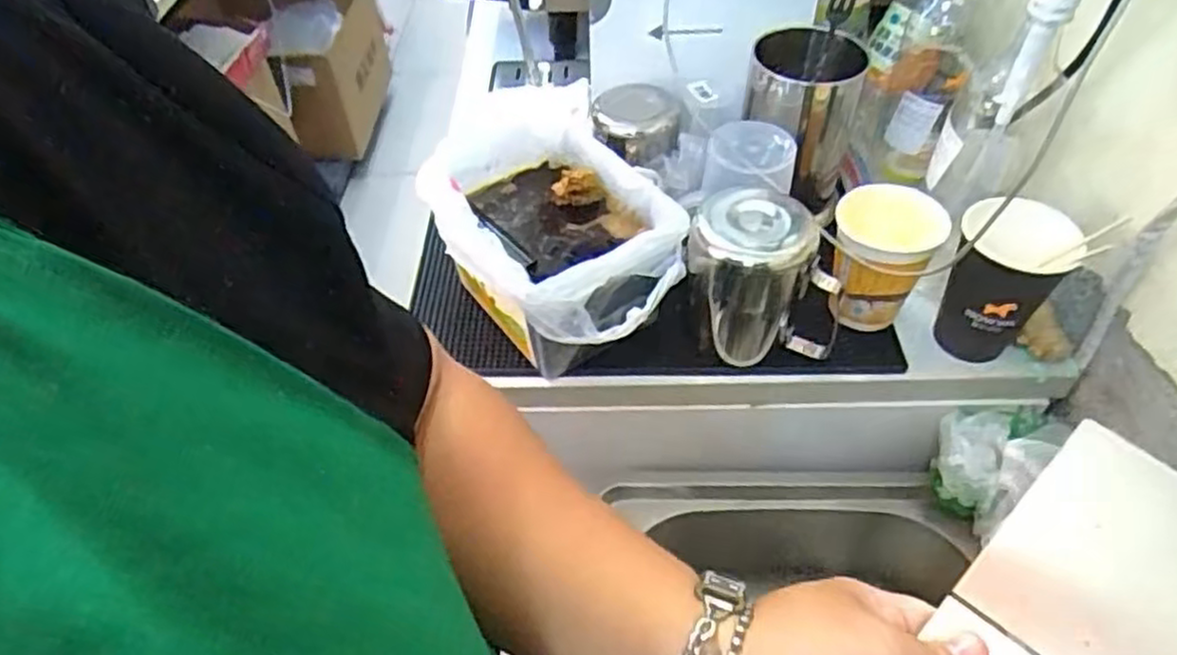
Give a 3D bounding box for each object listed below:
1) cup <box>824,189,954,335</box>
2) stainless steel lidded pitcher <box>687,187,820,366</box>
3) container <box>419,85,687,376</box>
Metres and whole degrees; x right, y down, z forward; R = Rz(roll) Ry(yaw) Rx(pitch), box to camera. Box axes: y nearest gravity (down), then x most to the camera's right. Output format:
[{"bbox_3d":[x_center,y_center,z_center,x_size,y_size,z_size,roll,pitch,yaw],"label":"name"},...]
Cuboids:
[{"bbox_3d":[0.243,-0.047,0.638,0.081,0.122,0.093,18,51,17],"label":"cup"},{"bbox_3d":[0.133,-0.035,0.638,0.094,0.150,0.083,11,50,12],"label":"stainless steel lidded pitcher"},{"bbox_3d":[-0.030,-0.067,0.646,0.170,0.107,0.228,-29,53,-21],"label":"container"}]

